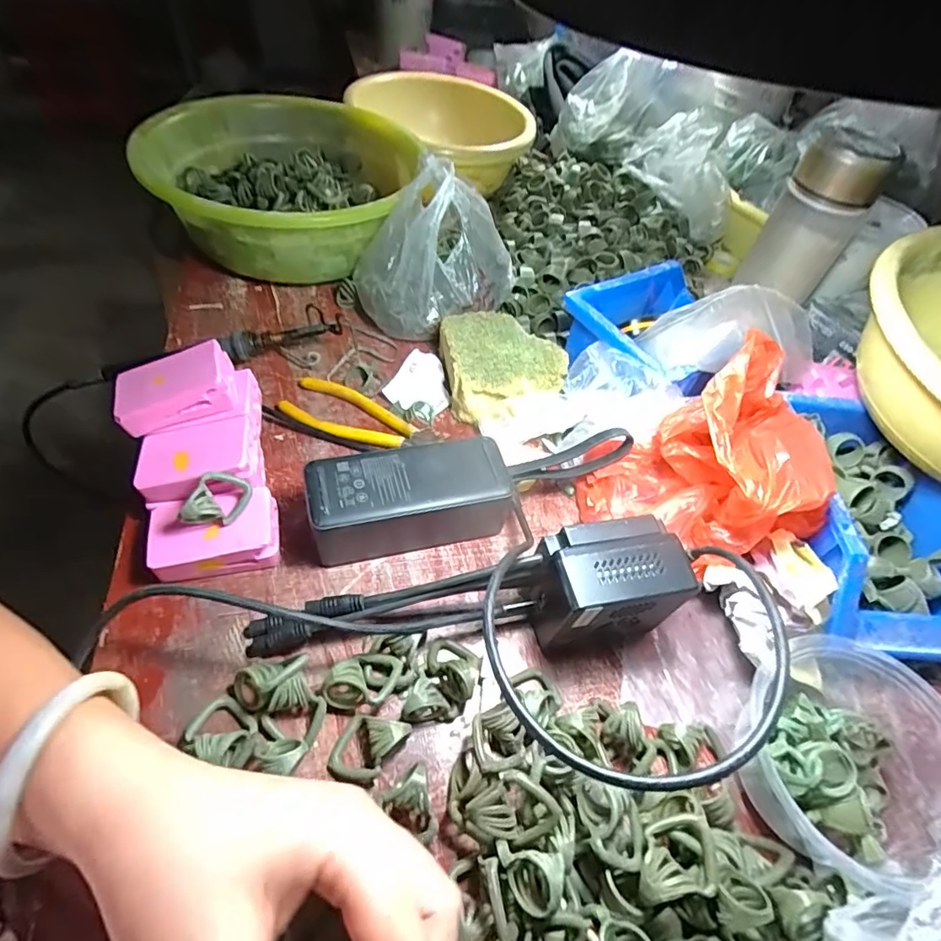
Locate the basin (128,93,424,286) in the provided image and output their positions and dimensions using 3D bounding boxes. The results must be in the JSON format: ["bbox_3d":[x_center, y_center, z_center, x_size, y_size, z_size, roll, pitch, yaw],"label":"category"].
[{"bbox_3d":[-0.184,-0.279,0.528,0.222,0.102,0.257,8,51,-2],"label":"basin"}]

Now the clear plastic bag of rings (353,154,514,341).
[{"bbox_3d":[-0.030,-0.198,0.471,0.136,0.114,0.109,-32,62,-29],"label":"clear plastic bag of rings"}]

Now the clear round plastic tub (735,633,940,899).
[{"bbox_3d":[0.201,0.150,0.284,0.106,0.059,0.122,29,54,14],"label":"clear round plastic tub"}]

